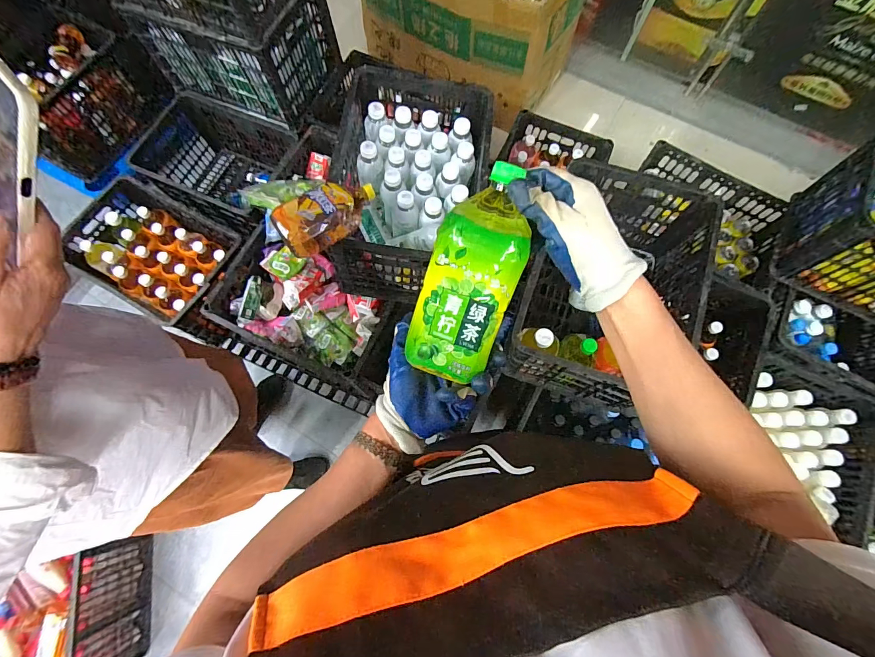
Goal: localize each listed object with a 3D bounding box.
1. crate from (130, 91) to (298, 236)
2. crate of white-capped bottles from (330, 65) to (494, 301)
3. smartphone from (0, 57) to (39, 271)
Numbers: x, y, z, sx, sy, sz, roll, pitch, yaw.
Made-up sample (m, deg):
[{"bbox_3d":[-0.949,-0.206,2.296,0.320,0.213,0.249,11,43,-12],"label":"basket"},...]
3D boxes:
[{"bbox_3d":[-0.733,-0.548,1.379,0.510,0.278,0.380,26,74,8],"label":"crate"},{"bbox_3d":[-0.063,-0.343,0.983,0.343,0.237,0.468,7,72,2],"label":"crate of white-capped bottles"},{"bbox_3d":[-0.341,-0.128,0.304,0.064,0.017,0.151,29,115,9],"label":"smartphone"}]

